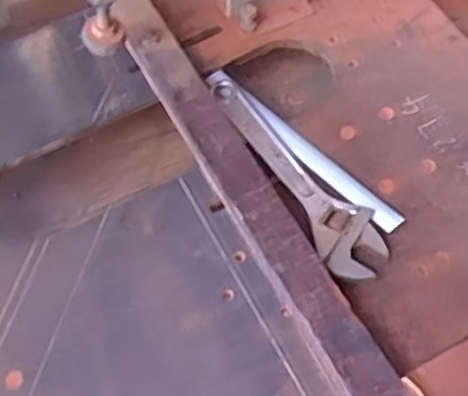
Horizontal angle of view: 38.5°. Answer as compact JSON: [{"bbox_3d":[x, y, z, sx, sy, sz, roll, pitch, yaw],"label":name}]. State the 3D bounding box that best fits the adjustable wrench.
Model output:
[{"bbox_3d":[0.047,-0.024,0.498,0.046,0.014,0.194,-26,64,-9],"label":"adjustable wrench"}]

